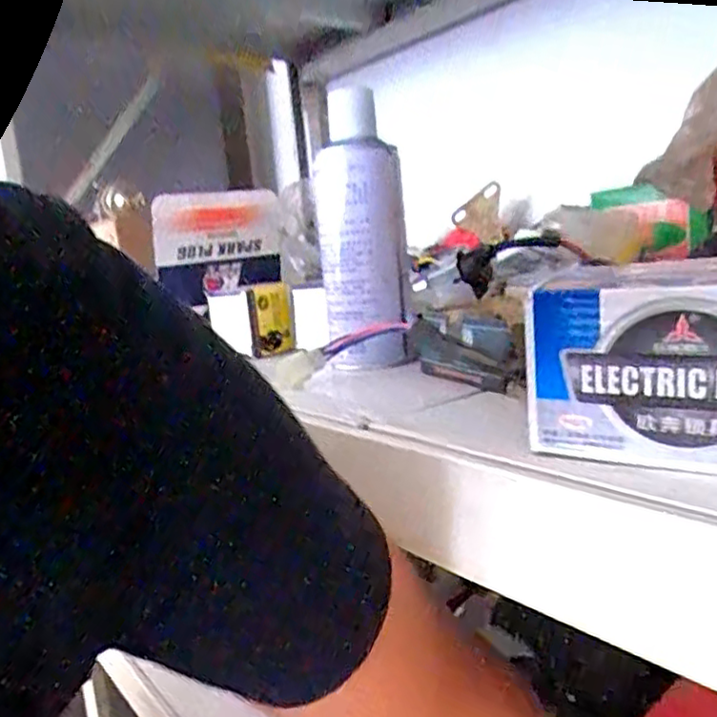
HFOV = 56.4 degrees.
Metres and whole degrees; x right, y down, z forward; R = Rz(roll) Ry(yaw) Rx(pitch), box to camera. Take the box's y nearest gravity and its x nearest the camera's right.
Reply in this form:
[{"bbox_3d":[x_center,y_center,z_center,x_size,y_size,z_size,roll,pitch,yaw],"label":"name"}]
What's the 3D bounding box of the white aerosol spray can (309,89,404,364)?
[{"bbox_3d":[0.001,-0.090,0.476,0.064,0.191,0.064,-6,10,0],"label":"white aerosol spray can"}]

